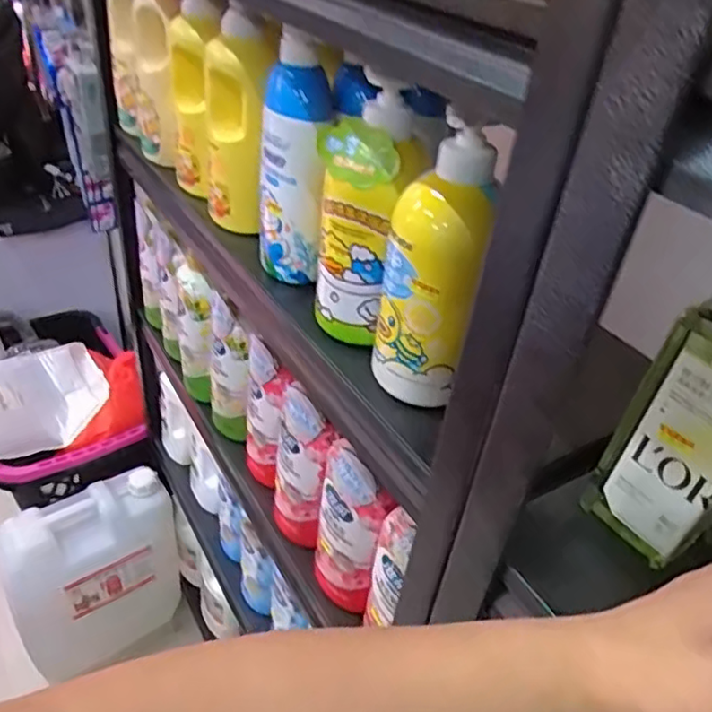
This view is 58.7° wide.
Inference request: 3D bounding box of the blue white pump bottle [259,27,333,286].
[{"bbox_3d":[-0.060,-0.173,0.603,0.062,0.210,0.074,4,37,-5],"label":"blue white pump bottle"}]

